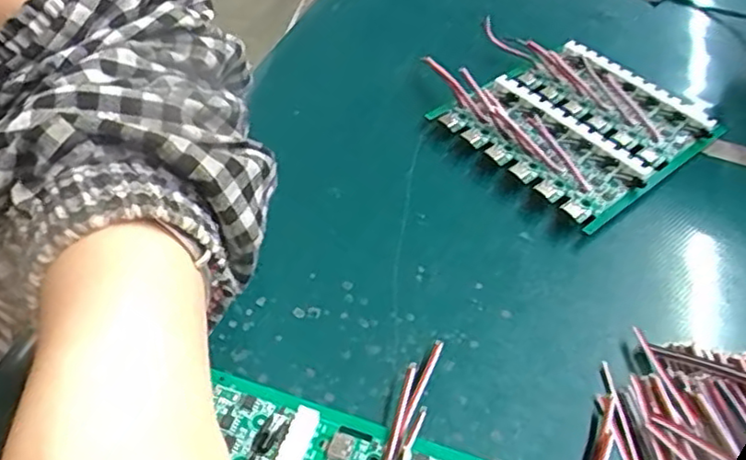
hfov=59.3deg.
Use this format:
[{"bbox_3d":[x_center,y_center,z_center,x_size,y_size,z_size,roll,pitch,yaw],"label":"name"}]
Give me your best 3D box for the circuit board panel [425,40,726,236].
[{"bbox_3d":[0.106,-0.054,0.343,0.108,0.020,0.102,-31,56,-29],"label":"circuit board panel"}]

